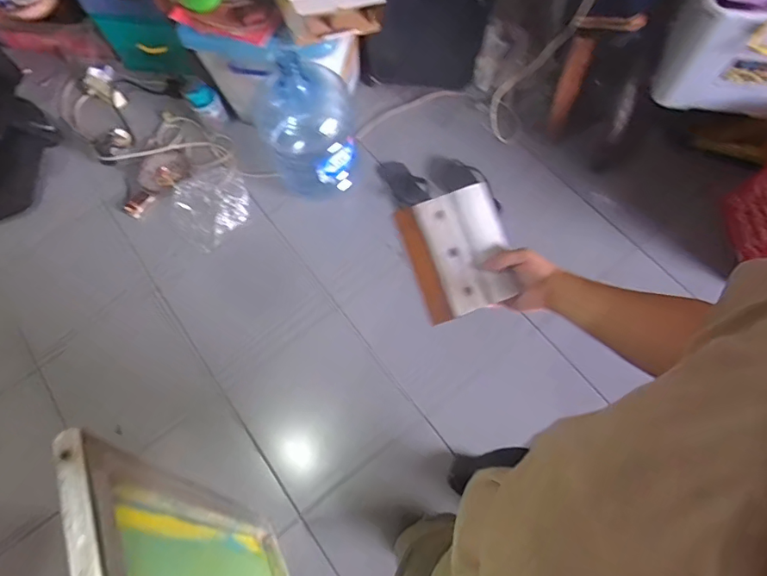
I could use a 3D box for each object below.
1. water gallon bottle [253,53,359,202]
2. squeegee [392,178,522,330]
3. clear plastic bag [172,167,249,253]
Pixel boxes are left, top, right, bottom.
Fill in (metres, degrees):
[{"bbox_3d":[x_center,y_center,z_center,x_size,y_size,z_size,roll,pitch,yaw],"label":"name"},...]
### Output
[{"bbox_3d":[-0.227,-0.469,1.425,0.267,0.468,0.257,-12,68,-1],"label":"water gallon bottle"},{"bbox_3d":[0.097,-0.046,0.613,0.128,0.021,0.147,-21,88,-8],"label":"squeegee"},{"bbox_3d":[-0.547,-0.266,1.546,0.204,0.080,0.256,41,76,18],"label":"clear plastic bag"}]

